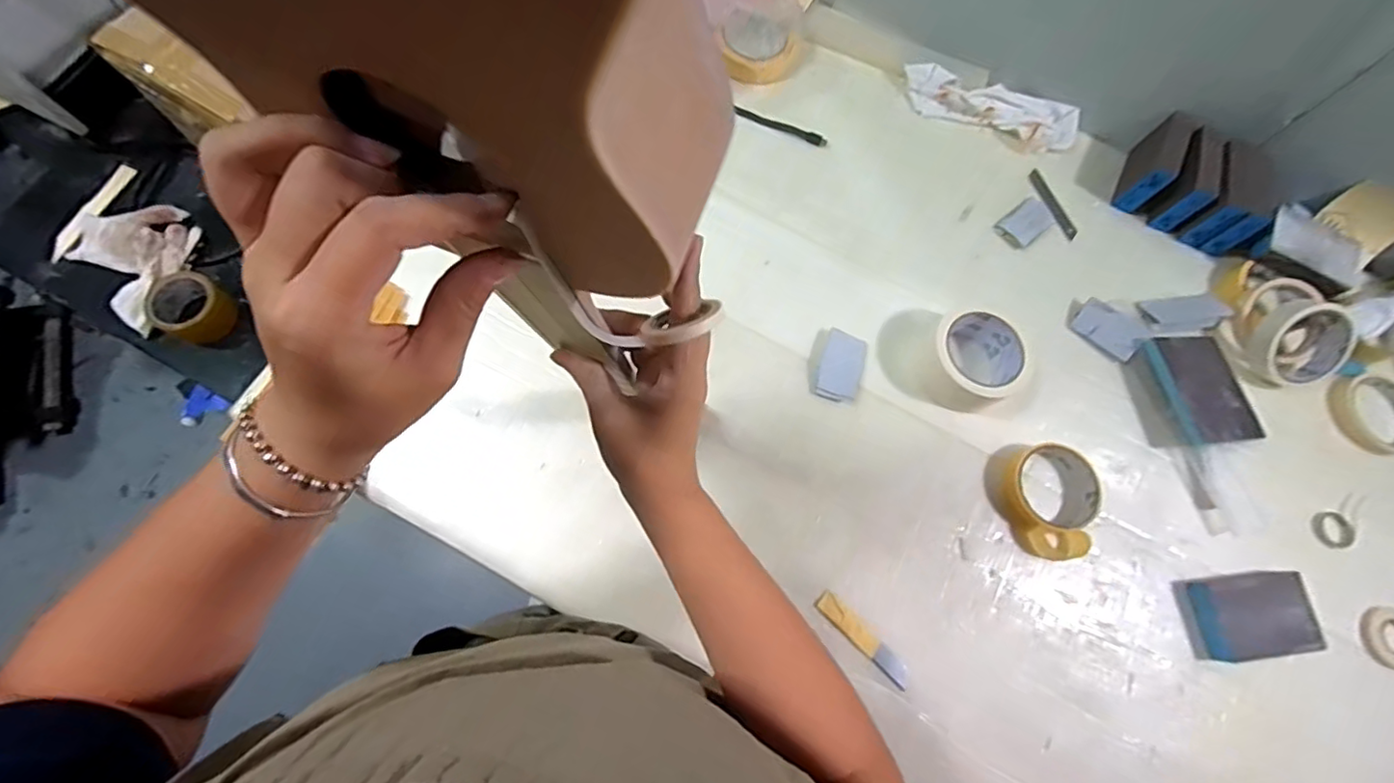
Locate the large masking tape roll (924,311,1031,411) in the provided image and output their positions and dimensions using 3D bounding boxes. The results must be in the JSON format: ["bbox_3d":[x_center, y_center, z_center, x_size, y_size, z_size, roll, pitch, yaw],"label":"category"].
[{"bbox_3d":[0.285,-0.032,0.601,0.088,0.054,0.092,2,72,-5],"label":"large masking tape roll"}]

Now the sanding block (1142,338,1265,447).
[{"bbox_3d":[0.528,-0.004,0.618,0.085,0.019,0.116,-8,73,-8],"label":"sanding block"}]

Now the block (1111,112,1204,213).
[{"bbox_3d":[0.533,-0.266,0.691,0.035,0.068,0.096,33,72,6],"label":"block"}]

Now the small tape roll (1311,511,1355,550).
[{"bbox_3d":[0.636,0.139,0.591,0.040,0.008,0.038,2,72,-5],"label":"small tape roll"}]

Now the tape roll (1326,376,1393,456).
[{"bbox_3d":[0.739,0.024,0.640,0.089,0.020,0.086,2,72,-5],"label":"tape roll"}]

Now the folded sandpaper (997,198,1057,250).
[{"bbox_3d":[0.382,-0.195,0.686,0.069,0.004,0.043,-38,79,-16],"label":"folded sandpaper"}]

